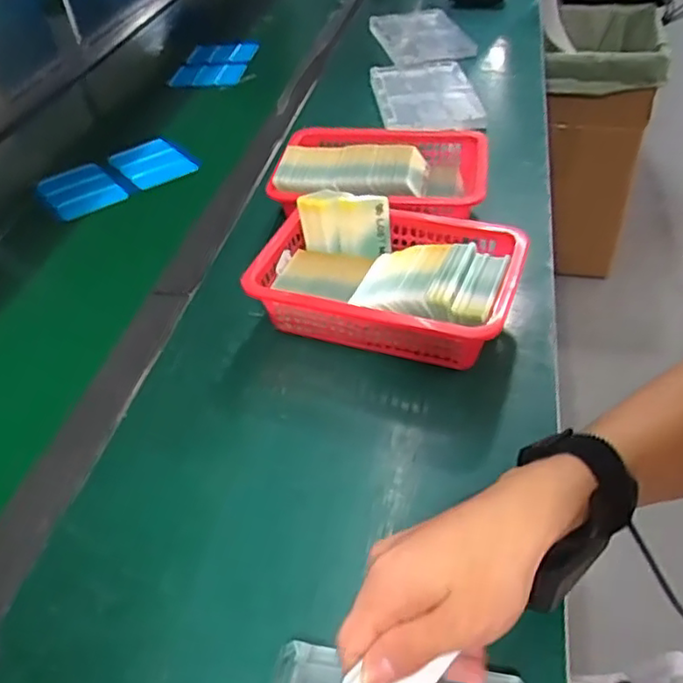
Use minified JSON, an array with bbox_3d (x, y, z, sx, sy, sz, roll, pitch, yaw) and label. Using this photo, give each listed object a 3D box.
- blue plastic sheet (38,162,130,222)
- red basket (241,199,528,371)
[{"bbox_3d":[-0.339,-0.199,0.844,0.090,0.016,0.105,-28,47,-23],"label":"blue plastic sheet"},{"bbox_3d":[0.041,-0.056,0.589,0.228,0.072,0.162,11,45,17],"label":"red basket"}]

